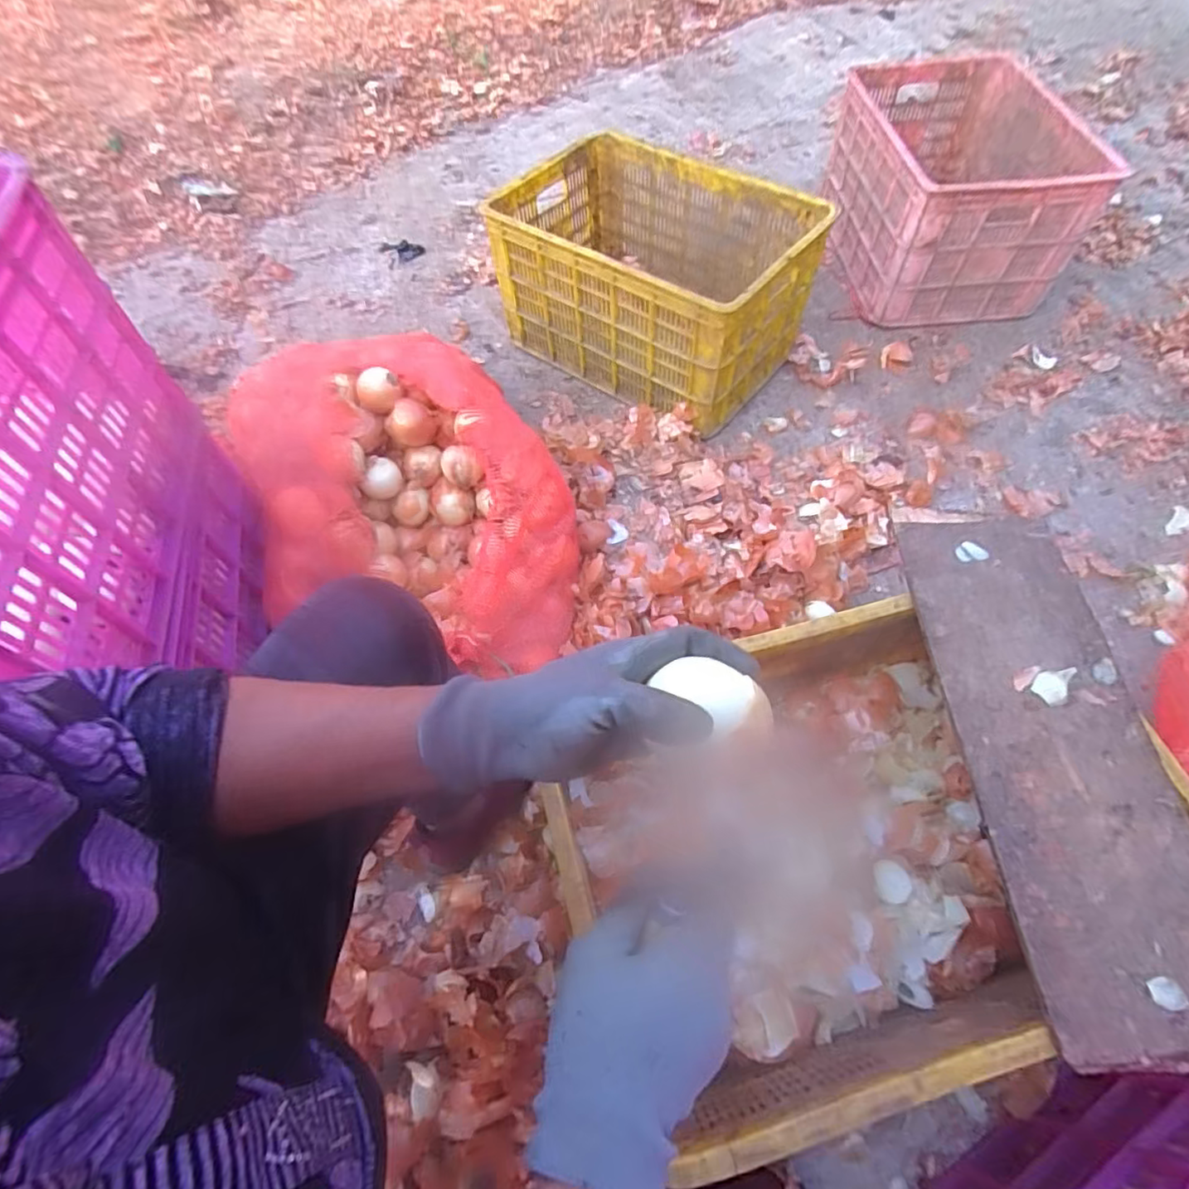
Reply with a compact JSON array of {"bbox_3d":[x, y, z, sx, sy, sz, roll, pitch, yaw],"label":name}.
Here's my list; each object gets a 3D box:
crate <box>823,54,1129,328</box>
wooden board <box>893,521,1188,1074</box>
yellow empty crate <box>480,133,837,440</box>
[{"bbox_3d":[0.745,-0.846,1.248,0.385,0.265,0.510,-2,61,1],"label":"crate"},{"bbox_3d":[0.403,0.125,0.520,0.164,0.014,0.456,-2,61,2],"label":"wooden board"},{"bbox_3d":[0.117,-0.602,1.140,0.519,0.270,0.371,35,68,19],"label":"yellow empty crate"}]

